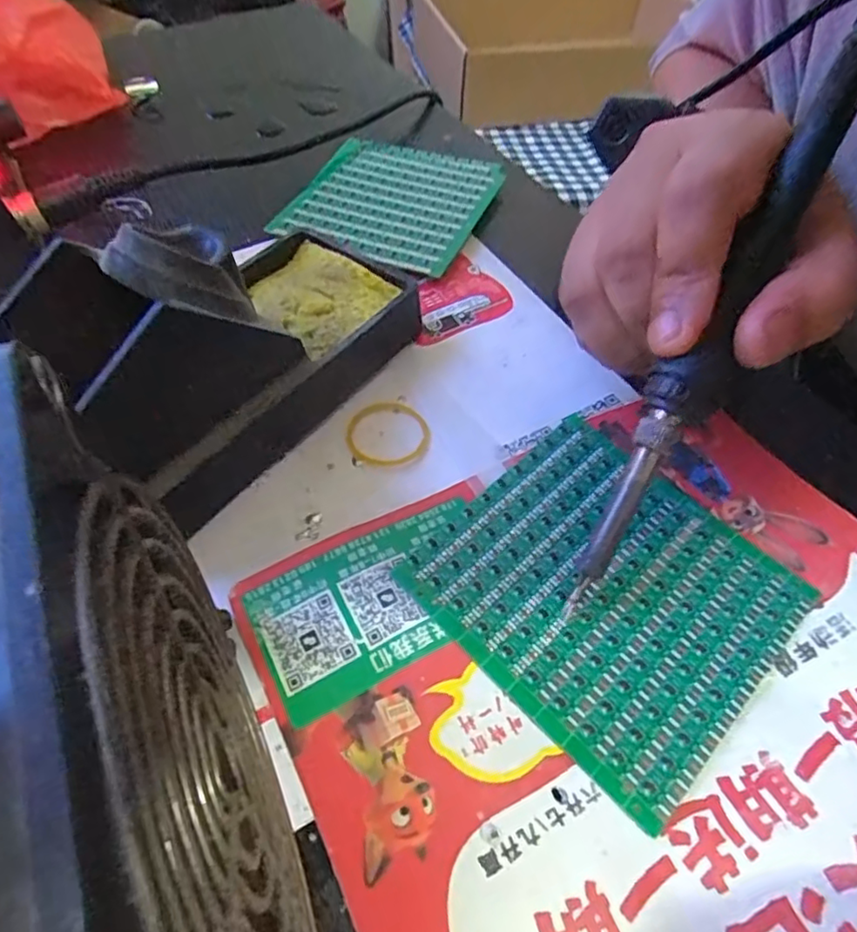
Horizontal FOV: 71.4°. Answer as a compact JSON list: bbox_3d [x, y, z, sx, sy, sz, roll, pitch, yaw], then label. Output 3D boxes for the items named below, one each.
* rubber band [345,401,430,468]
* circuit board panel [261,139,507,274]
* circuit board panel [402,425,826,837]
[{"bbox_3d":[-0.016,-0.014,0.231,0.032,0.004,0.032,1,54,-1],"label":"rubber band"},{"bbox_3d":[-0.018,-0.143,0.317,0.096,0.004,0.106,20,56,13],"label":"circuit board panel"},{"bbox_3d":[0.056,0.038,0.190,0.093,0.006,0.098,-38,62,-24],"label":"circuit board panel"}]

